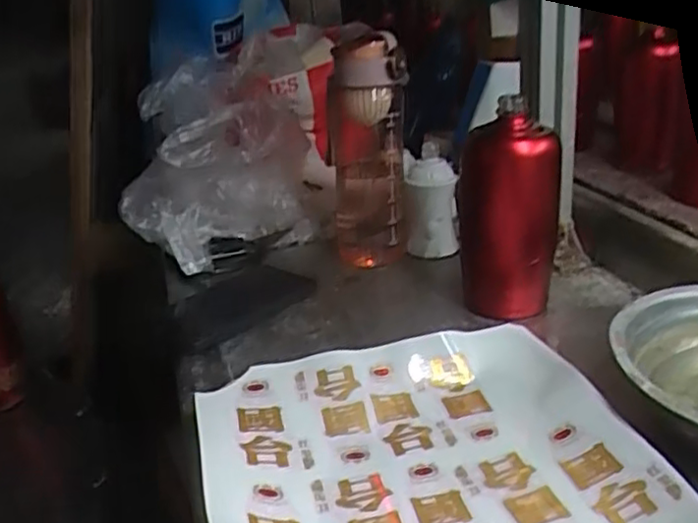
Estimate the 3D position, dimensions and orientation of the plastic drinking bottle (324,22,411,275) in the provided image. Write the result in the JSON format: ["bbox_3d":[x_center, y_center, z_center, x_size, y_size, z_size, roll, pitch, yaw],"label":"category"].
[{"bbox_3d":[0.019,-0.113,0.723,0.080,0.229,0.084,-4,23,-1],"label":"plastic drinking bottle"}]

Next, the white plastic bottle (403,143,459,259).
[{"bbox_3d":[0.089,-0.064,0.751,0.057,0.111,0.054,-5,25,4],"label":"white plastic bottle"}]

